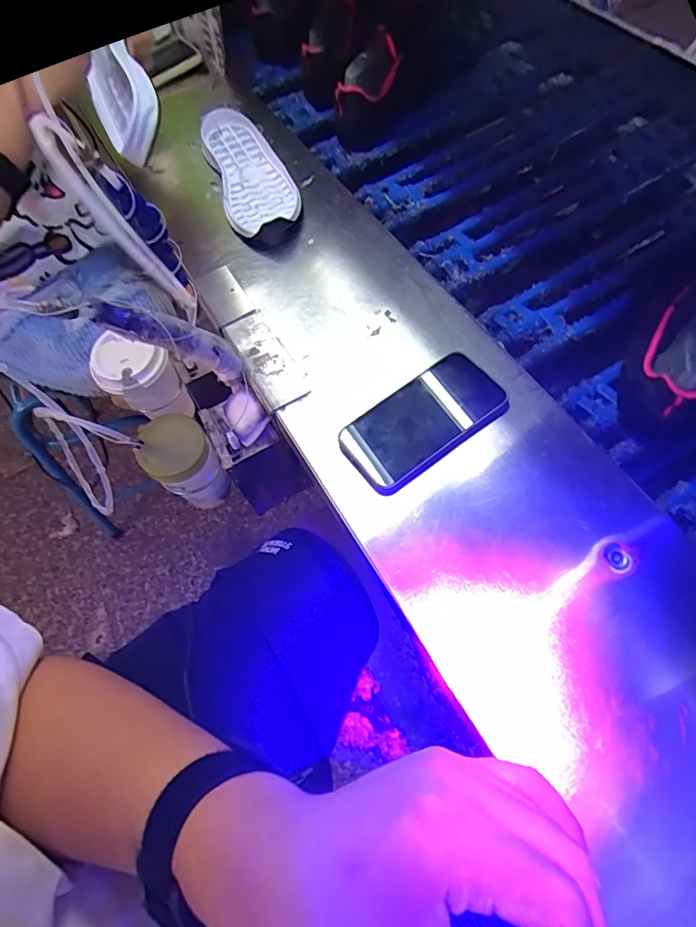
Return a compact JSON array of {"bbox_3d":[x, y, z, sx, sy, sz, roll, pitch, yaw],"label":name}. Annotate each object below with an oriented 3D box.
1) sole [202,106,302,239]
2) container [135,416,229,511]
[{"bbox_3d":[-0.134,-0.396,0.651,0.095,0.048,0.250,-21,66,-3],"label":"sole"},{"bbox_3d":[-0.187,0.001,0.570,0.072,0.111,0.070,-31,67,-8],"label":"container"}]

